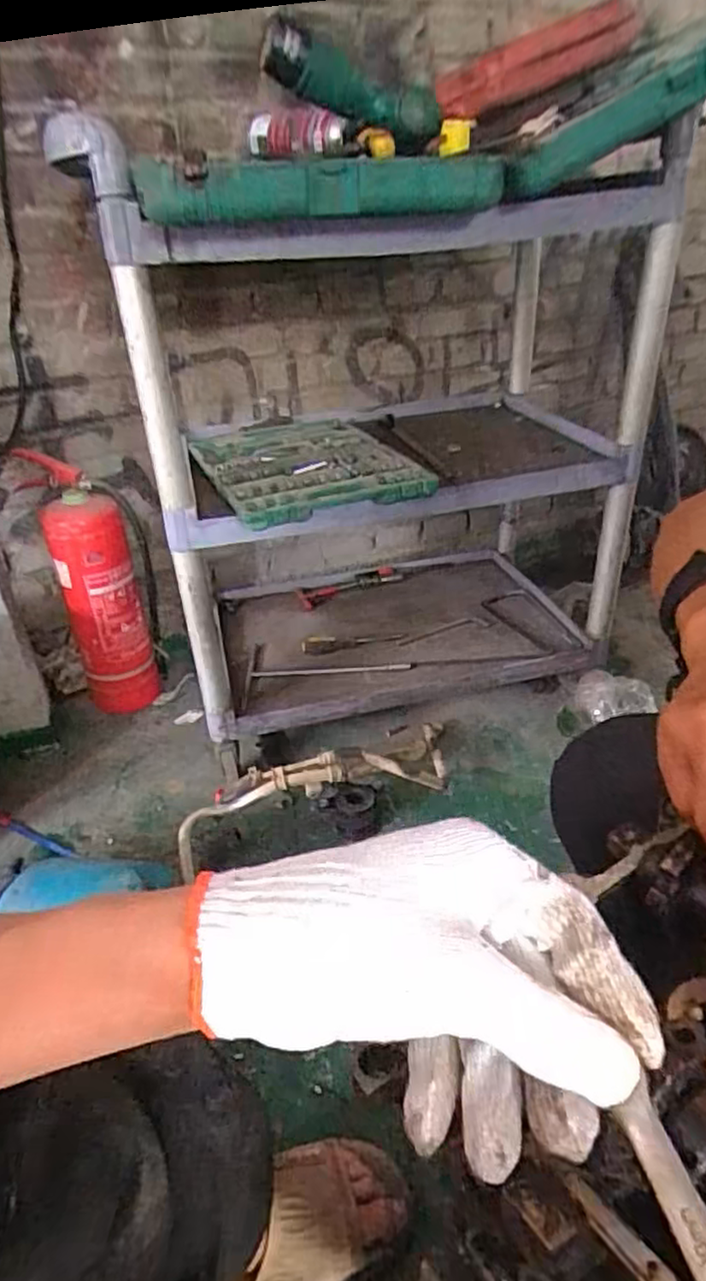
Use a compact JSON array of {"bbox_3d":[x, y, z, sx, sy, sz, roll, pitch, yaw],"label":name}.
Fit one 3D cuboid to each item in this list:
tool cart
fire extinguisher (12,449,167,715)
[{"bbox_3d":[0.046,-0.290,1.062,0.760,0.716,0.481,-16,33,-20],"label":"tool cart"},{"bbox_3d":[-0.432,-0.096,1.183,0.154,0.455,0.157,-13,32,-15],"label":"fire extinguisher"}]

